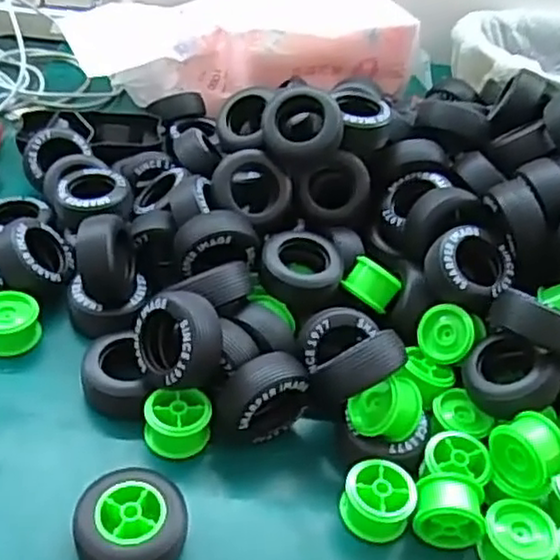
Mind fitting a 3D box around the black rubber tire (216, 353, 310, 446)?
[{"bbox_3d":[-0.009,0.064,0.372,0.045,0.050,0.025,-20,46,-28],"label":"black rubber tire"}]

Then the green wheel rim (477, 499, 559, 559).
[{"bbox_3d":[0.115,0.128,0.343,0.033,0.028,0.028,23,42,19],"label":"green wheel rim"}]

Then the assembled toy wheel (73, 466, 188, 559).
[{"bbox_3d":[-0.068,0.112,0.323,0.048,0.028,0.041,-6,41,-15],"label":"assembled toy wheel"}]

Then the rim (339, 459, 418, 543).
[{"bbox_3d":[0.047,0.111,0.349,0.033,0.030,0.034,4,40,-3],"label":"rim"}]

